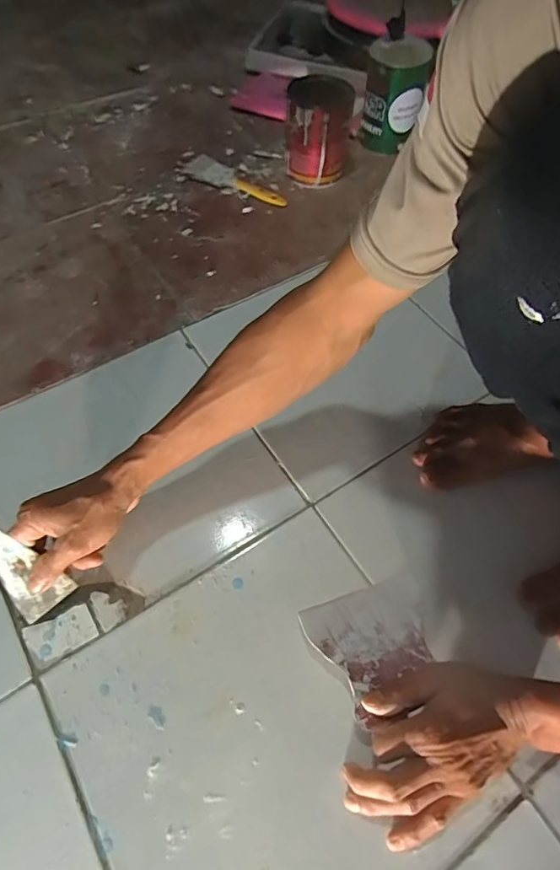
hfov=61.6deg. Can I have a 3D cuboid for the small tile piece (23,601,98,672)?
[{"bbox_3d":[-0.205,0.184,0.438,0.058,0.004,0.039,-29,65,-17],"label":"small tile piece"}]

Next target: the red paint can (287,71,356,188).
[{"bbox_3d":[0.061,-0.488,0.764,0.102,0.130,0.087,8,60,2],"label":"red paint can"}]

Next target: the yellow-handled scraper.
[{"bbox_3d":[-0.075,-0.424,0.792,0.191,0.012,0.054,31,63,15],"label":"yellow-handled scraper"}]

